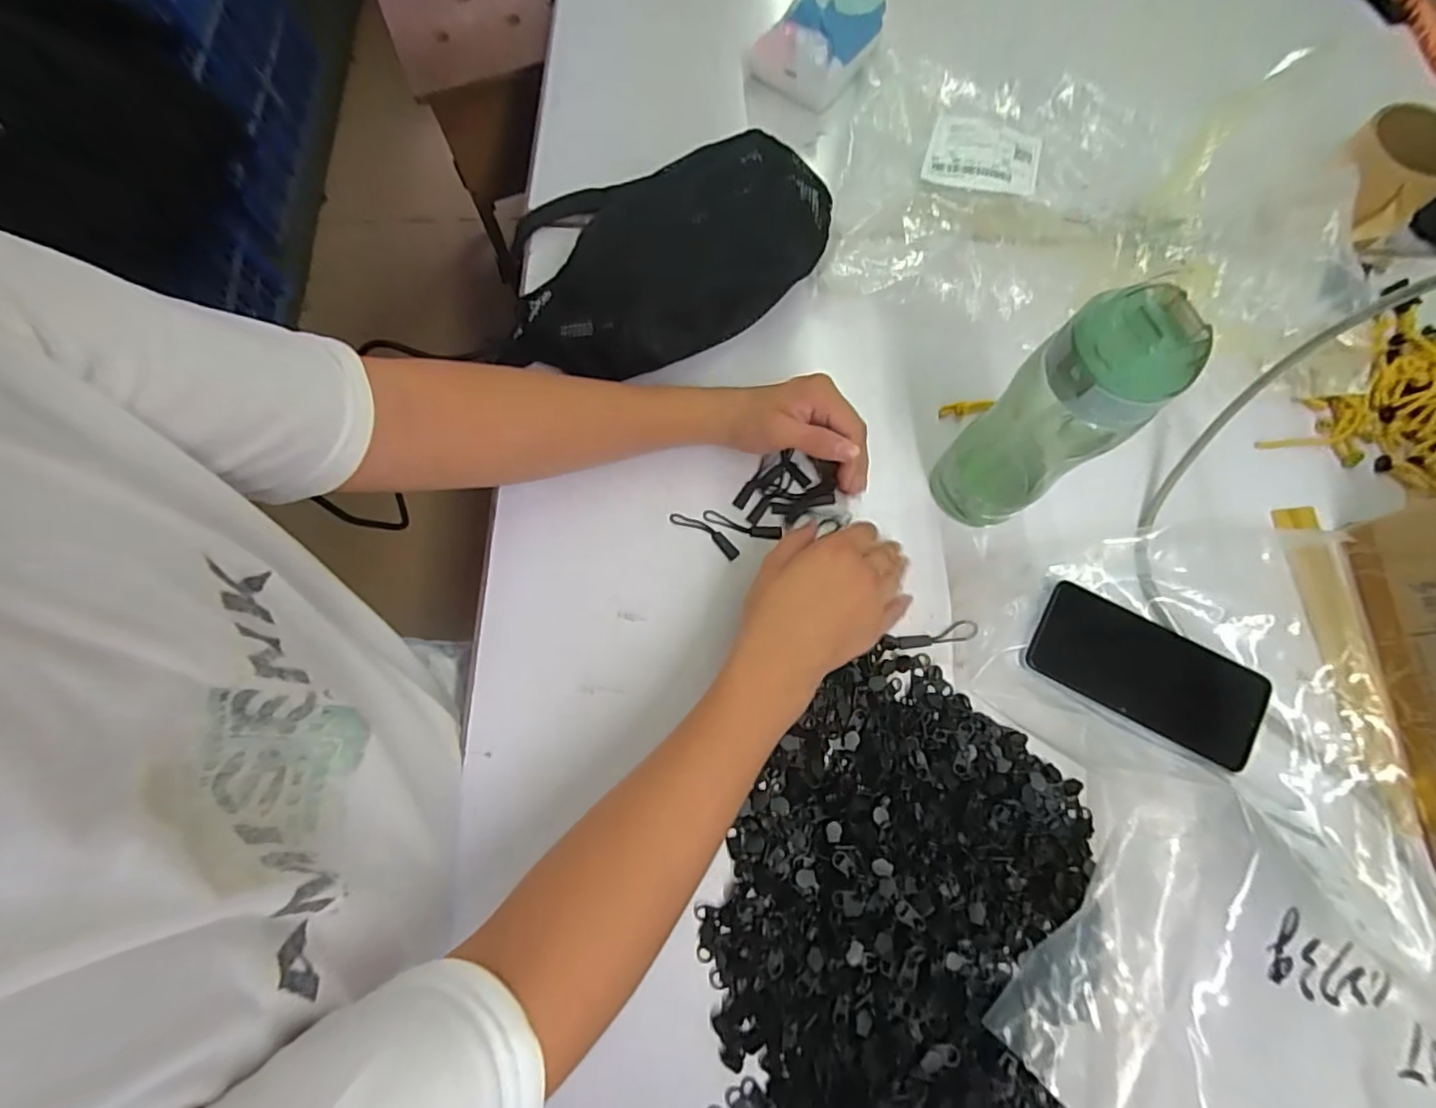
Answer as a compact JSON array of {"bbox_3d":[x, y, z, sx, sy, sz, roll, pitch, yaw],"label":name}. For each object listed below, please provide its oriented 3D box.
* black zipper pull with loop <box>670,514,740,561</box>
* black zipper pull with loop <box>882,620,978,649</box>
[{"bbox_3d":[-0.009,-0.015,0.474,0.059,0.005,0.013,32,76,8],"label":"black zipper pull with loop"},{"bbox_3d":[0.157,0.060,0.456,0.073,0.007,0.015,-8,74,-3],"label":"black zipper pull with loop"}]

